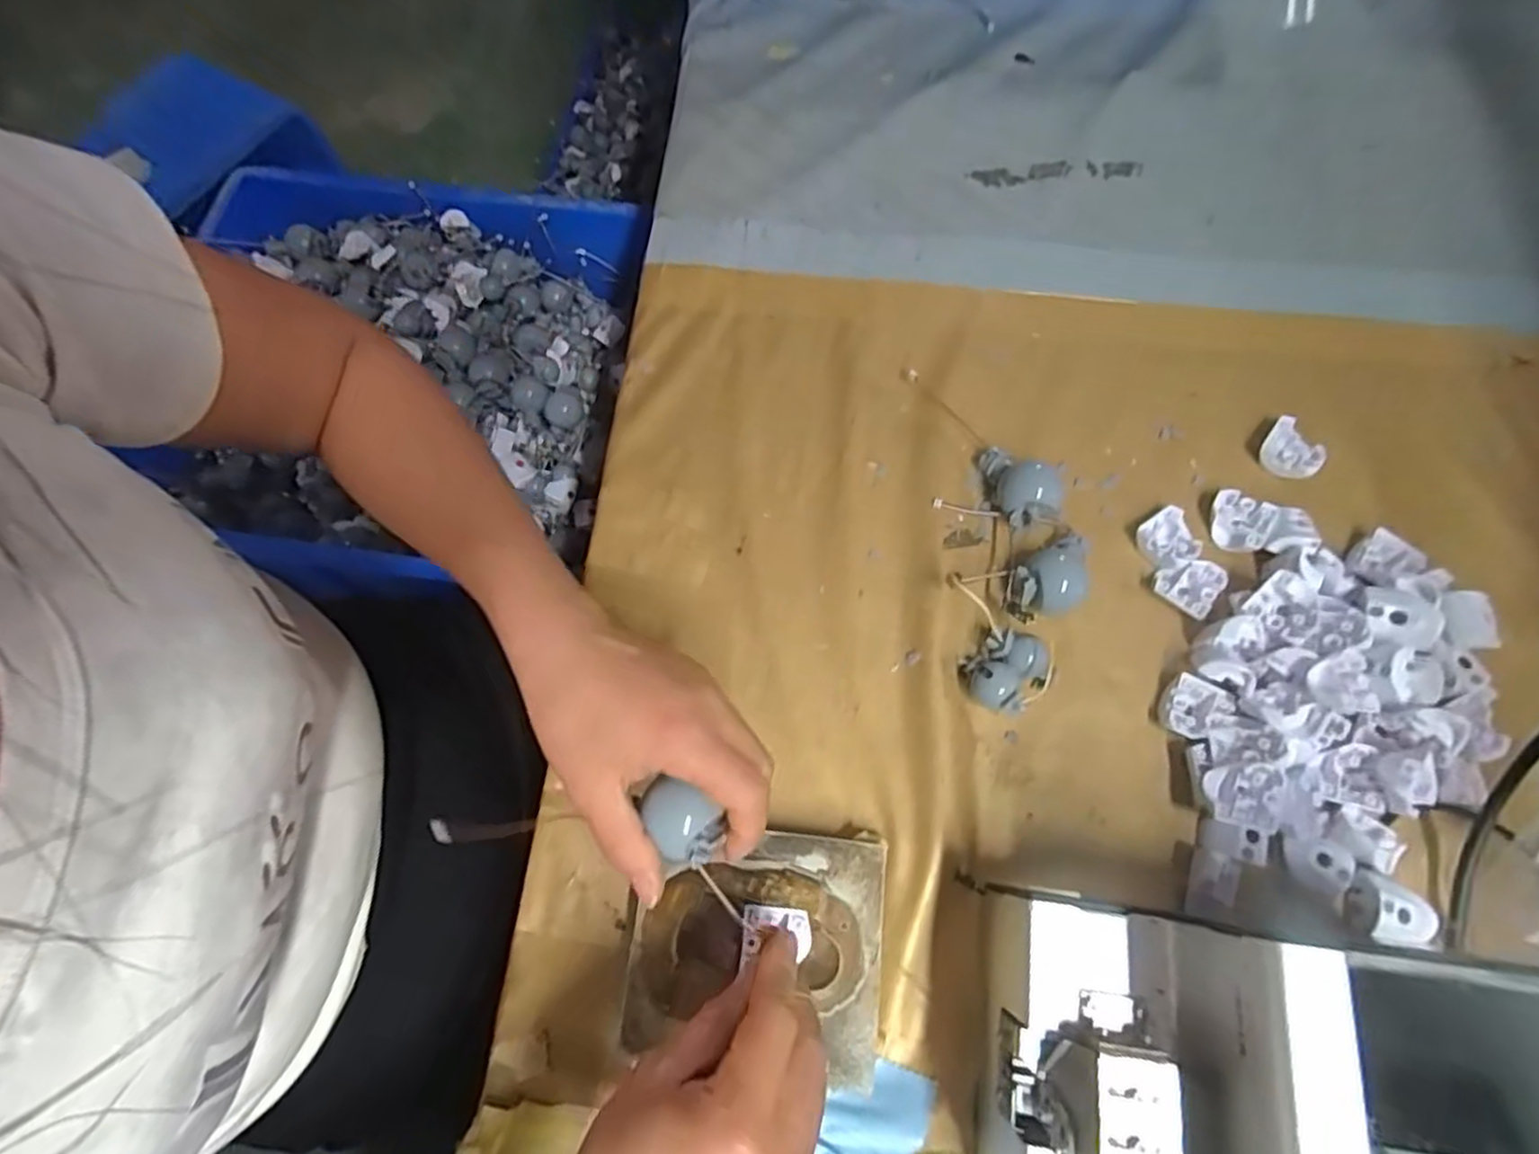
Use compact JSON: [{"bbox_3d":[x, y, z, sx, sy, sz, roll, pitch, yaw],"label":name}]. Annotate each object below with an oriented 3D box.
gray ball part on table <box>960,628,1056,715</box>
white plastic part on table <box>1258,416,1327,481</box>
[{"bbox_3d":[0.125,0.049,0.382,0.044,0.026,0.038,-39,73,-12],"label":"gray ball part on table"},{"bbox_3d":[0.309,-0.074,0.428,0.032,0.014,0.034,-1,69,2],"label":"white plastic part on table"}]

